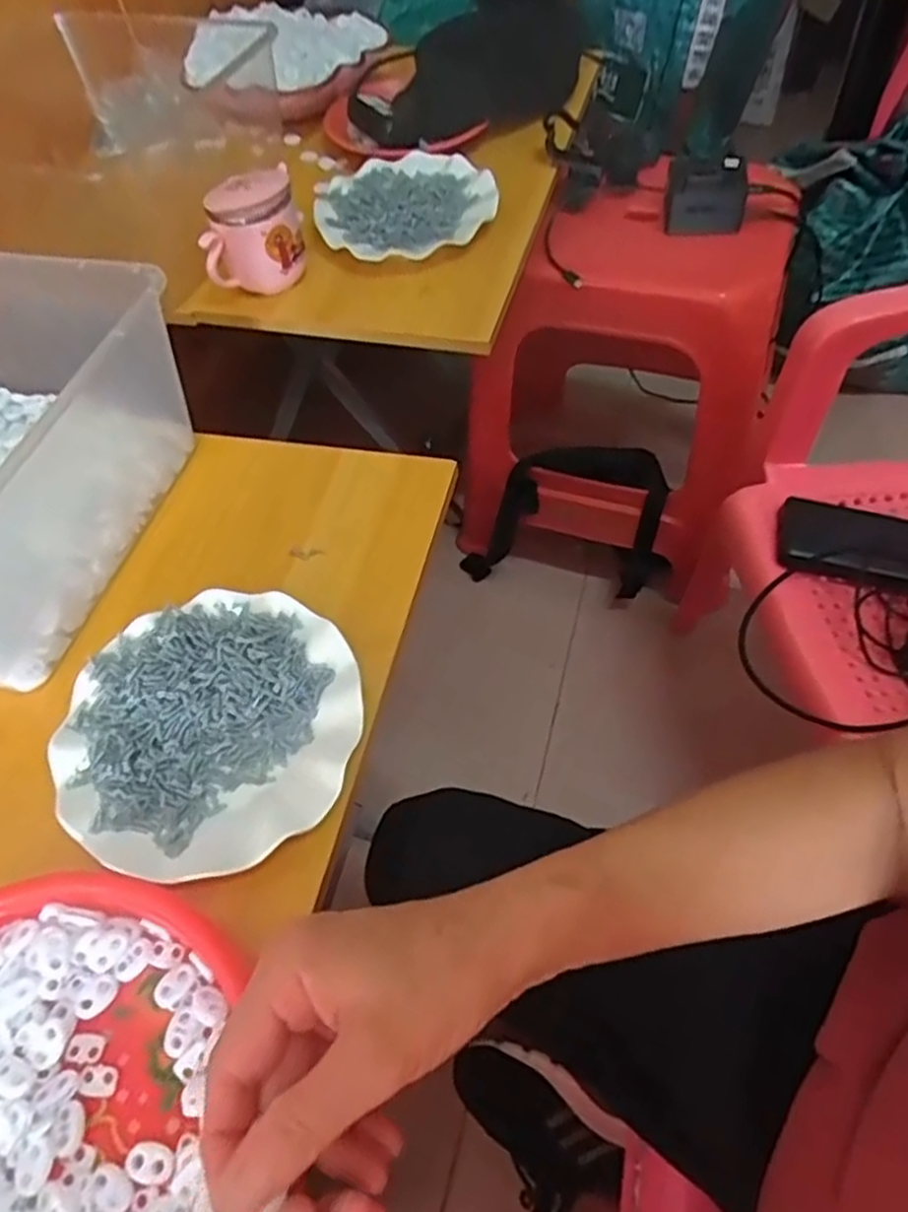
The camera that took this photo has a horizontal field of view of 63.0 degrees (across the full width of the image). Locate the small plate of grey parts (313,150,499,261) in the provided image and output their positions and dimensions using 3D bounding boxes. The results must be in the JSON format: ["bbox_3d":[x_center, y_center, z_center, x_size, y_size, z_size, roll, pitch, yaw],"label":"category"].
[{"bbox_3d":[-0.047,-0.415,0.767,0.184,0.013,0.175,-3,57,4],"label":"small plate of grey parts"}]

